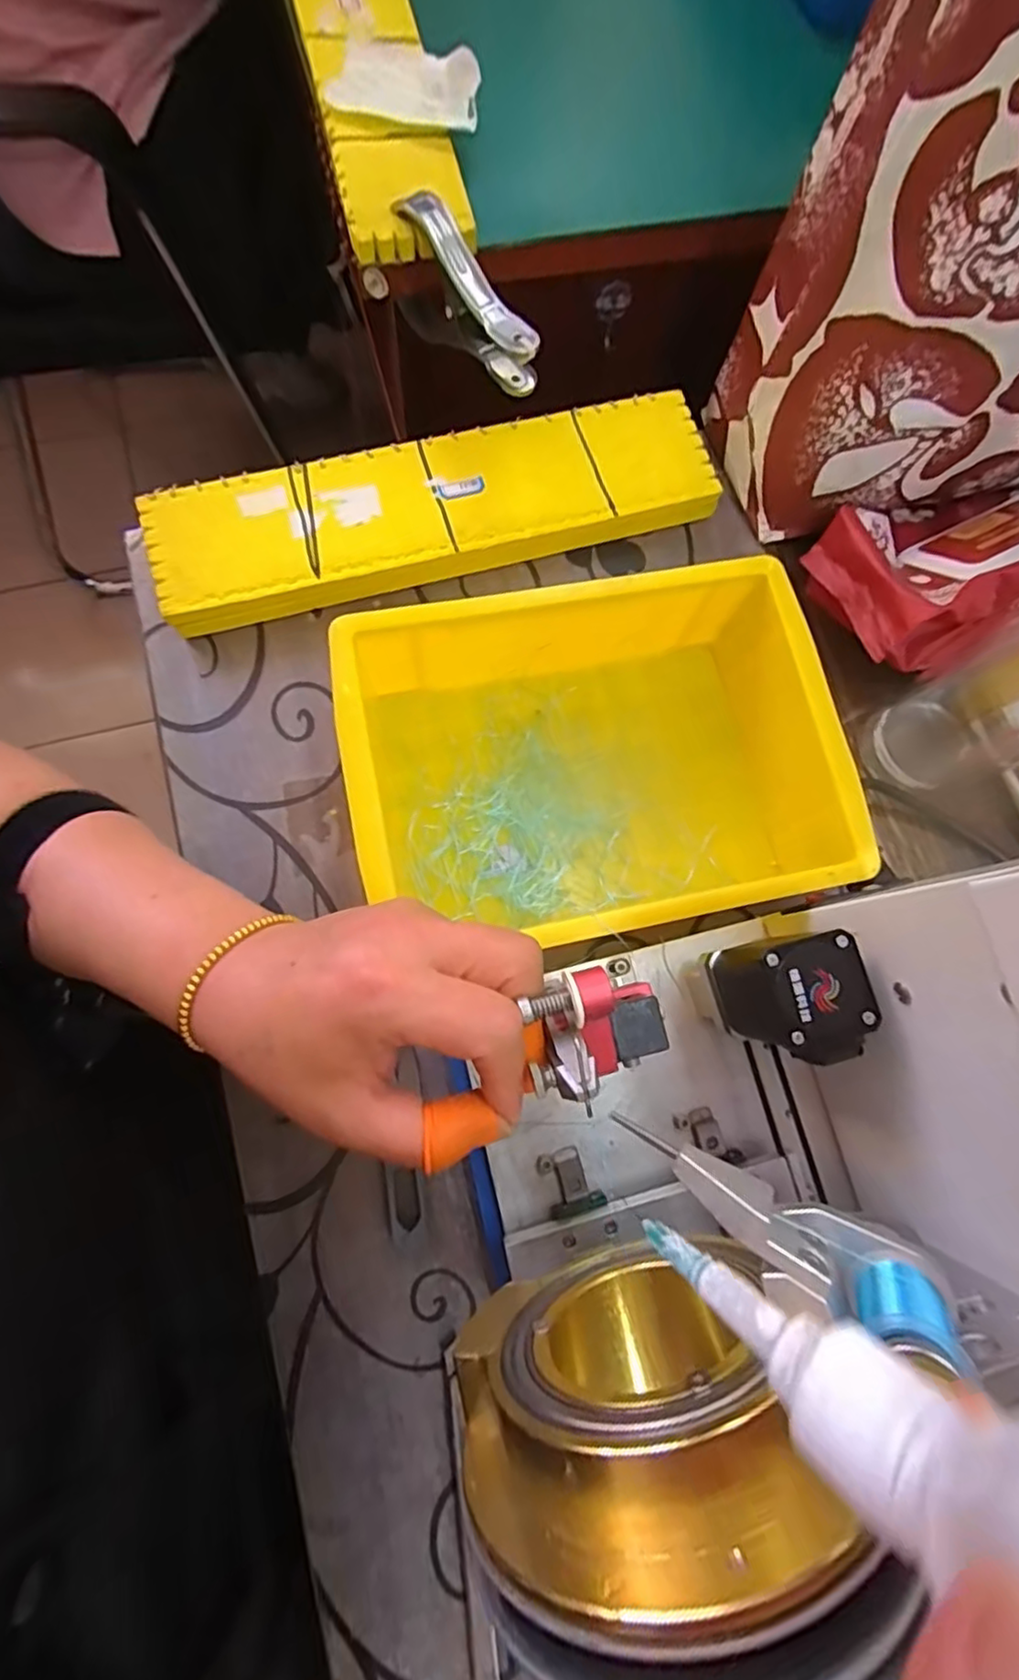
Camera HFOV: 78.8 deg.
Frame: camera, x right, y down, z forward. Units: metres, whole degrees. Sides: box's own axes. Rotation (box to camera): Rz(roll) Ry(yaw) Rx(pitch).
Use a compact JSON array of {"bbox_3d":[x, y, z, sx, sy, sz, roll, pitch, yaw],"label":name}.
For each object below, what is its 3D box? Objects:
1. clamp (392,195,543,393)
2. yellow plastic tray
[{"bbox_3d":[-0.022,-0.309,0.350,0.022,0.040,0.110,-33,92,-6],"label":"clamp"},{"bbox_3d":[0.061,-0.045,0.342,0.291,0.076,0.173,-11,78,-5],"label":"yellow plastic tray"}]

